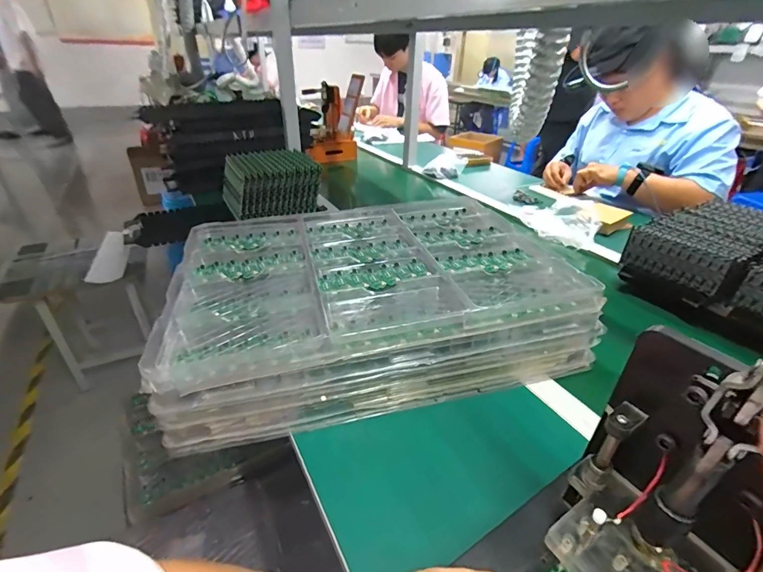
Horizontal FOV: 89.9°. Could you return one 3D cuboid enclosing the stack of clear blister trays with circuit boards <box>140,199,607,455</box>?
[{"bbox_3d":[-0.025,-0.003,0.604,0.529,0.103,0.402,-7,33,-12],"label":"stack of clear blister trays with circuit boards"}]

